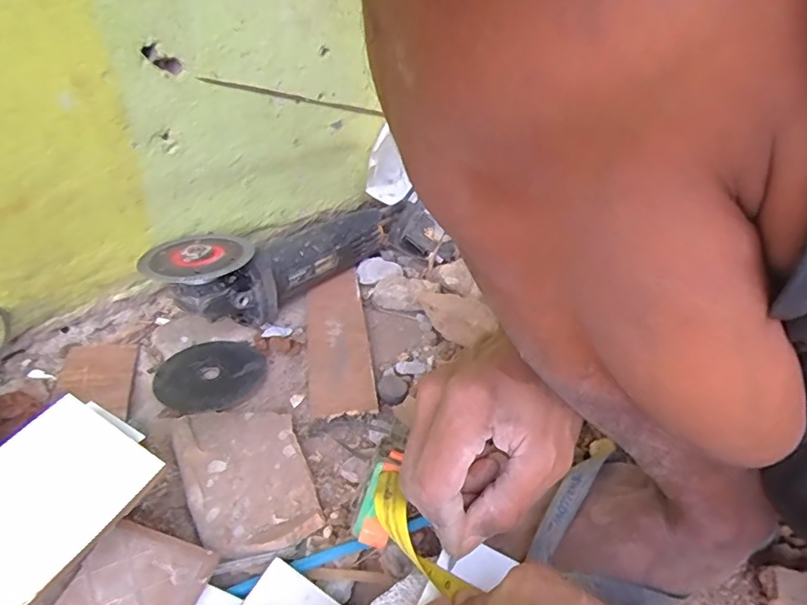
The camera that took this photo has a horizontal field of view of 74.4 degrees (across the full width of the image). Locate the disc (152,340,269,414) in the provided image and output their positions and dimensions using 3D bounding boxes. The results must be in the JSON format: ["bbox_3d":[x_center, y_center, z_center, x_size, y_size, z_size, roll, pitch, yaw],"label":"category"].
[{"bbox_3d":[-0.180,0.065,0.498,0.092,0.006,0.097,3,38,-2],"label":"disc"}]

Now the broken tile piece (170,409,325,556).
[{"bbox_3d":[-0.122,0.127,0.409,0.086,0.024,0.133,-12,42,-21],"label":"broken tile piece"}]

